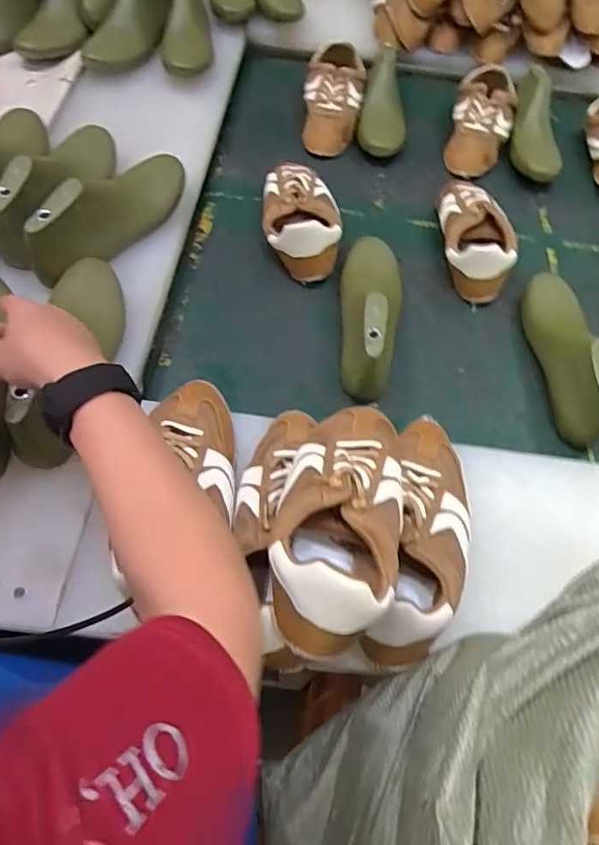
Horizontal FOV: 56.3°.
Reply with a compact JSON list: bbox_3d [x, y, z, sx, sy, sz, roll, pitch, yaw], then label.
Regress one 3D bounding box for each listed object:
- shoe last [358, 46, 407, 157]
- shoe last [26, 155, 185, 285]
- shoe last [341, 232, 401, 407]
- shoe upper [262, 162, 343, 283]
[{"bbox_3d":[0.148,-0.545,0.959,0.082,0.081,0.205,9,60,1],"label":"shoe last"},{"bbox_3d":[-0.227,-0.261,0.692,0.063,0.110,0.261,26,61,10],"label":"shoe last"},{"bbox_3d":[0.084,-0.145,0.714,0.068,0.082,0.281,4,60,-2],"label":"shoe last"},{"bbox_3d":[0.002,-0.298,0.793,0.105,0.075,0.186,3,60,-3],"label":"shoe upper"}]

